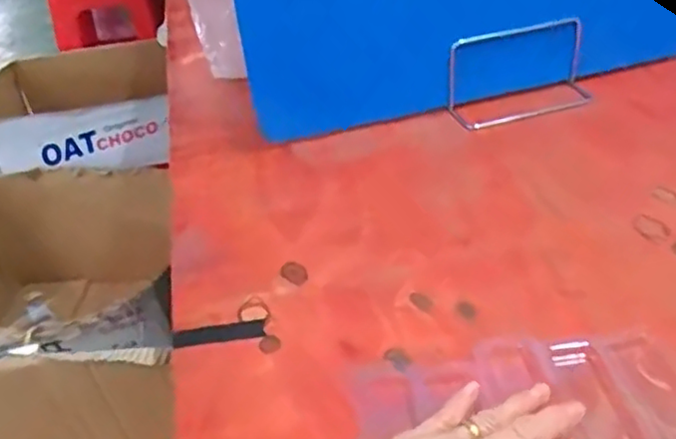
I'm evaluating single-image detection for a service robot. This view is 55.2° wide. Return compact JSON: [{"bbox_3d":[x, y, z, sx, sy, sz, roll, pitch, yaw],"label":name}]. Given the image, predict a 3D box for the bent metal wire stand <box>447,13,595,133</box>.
[{"bbox_3d":[0.203,-0.161,0.691,0.170,0.078,0.068,-15,38,-11],"label":"bent metal wire stand"}]

